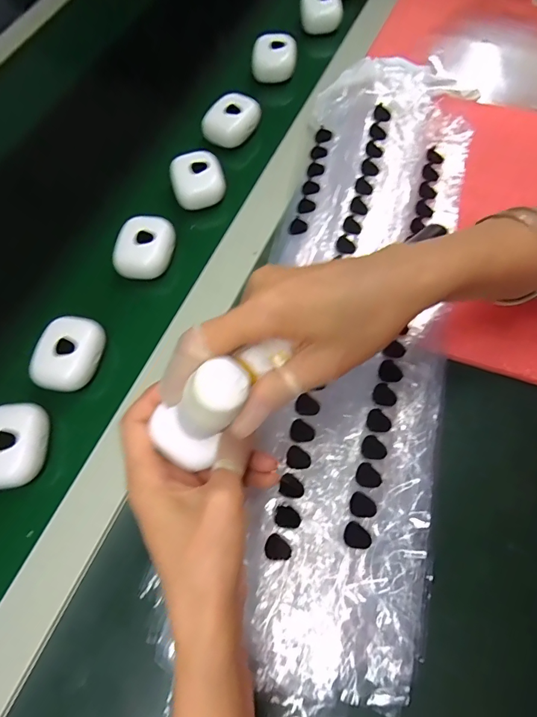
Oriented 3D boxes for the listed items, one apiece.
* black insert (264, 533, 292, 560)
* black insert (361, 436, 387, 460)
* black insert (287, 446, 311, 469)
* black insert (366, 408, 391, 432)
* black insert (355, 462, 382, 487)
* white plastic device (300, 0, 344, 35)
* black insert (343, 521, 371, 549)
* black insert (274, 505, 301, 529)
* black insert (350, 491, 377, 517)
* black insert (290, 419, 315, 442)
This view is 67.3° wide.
[{"bbox_3d":[0.006,0.120,0.255,0.017,0.006,0.014,39,75,18],"label":"black insert"},{"bbox_3d":[0.072,0.061,0.276,0.017,0.004,0.015,24,71,13],"label":"black insert"},{"bbox_3d":[0.021,0.069,0.277,0.017,0.004,0.014,25,71,14],"label":"black insert"},{"bbox_3d":[0.077,0.044,0.282,0.017,0.004,0.016,-1,67,4],"label":"black insert"},{"bbox_3d":[0.067,0.079,0.270,0.015,0.004,0.017,-41,70,-12],"label":"black insert"},{"bbox_3d":[0.062,-0.409,0.479,0.048,0.033,0.044,1,67,5],"label":"white plastic device"},{"bbox_3d":[0.057,0.114,0.258,0.017,0.004,0.014,23,71,13],"label":"black insert"},{"bbox_3d":[0.013,0.103,0.262,0.017,0.004,0.013,11,68,9],"label":"black insert"},{"bbox_3d":[0.062,0.096,0.264,0.017,0.004,0.015,23,71,13],"label":"black insert"},{"bbox_3d":[0.024,0.051,0.283,0.017,0.004,0.014,25,71,14],"label":"black insert"}]

